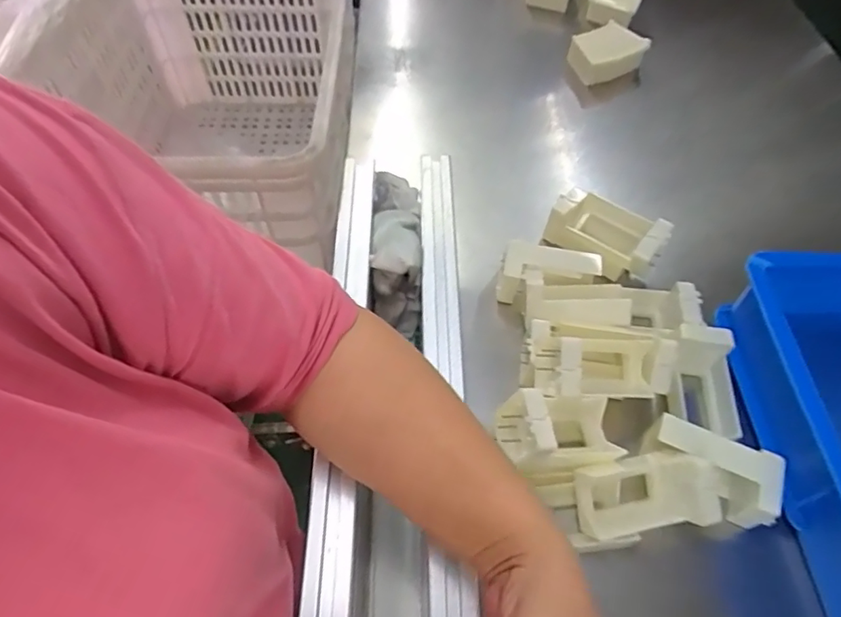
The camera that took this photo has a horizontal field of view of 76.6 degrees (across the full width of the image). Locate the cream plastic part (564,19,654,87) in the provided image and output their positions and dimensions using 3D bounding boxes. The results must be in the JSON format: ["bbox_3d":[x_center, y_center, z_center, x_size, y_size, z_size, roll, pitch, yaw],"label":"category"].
[{"bbox_3d":[0.283,-0.390,0.815,0.116,0.048,0.083,-25,60,-17],"label":"cream plastic part"}]

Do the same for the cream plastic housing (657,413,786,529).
[{"bbox_3d":[0.247,0.138,0.452,0.098,0.046,0.055,18,58,11],"label":"cream plastic housing"}]

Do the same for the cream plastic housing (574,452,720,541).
[{"bbox_3d":[0.179,0.151,0.429,0.103,0.037,0.053,-5,57,-4],"label":"cream plastic housing"}]

